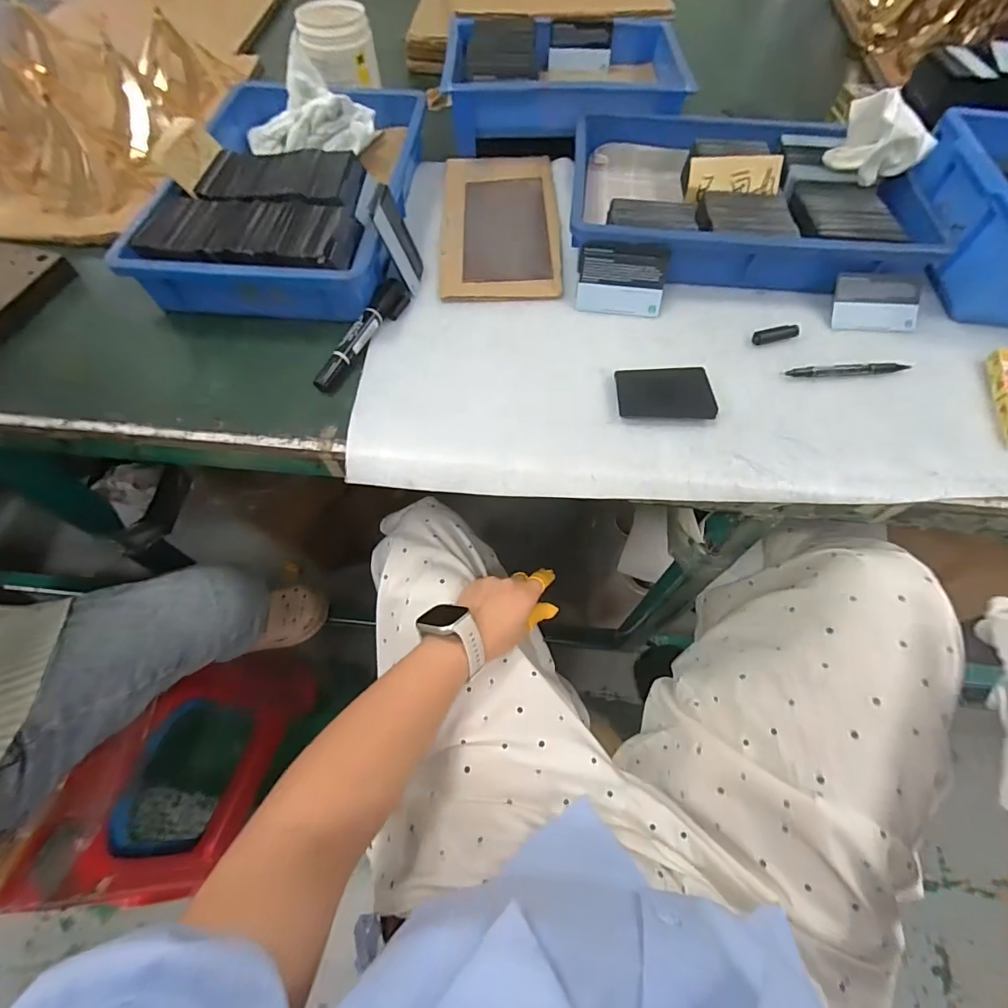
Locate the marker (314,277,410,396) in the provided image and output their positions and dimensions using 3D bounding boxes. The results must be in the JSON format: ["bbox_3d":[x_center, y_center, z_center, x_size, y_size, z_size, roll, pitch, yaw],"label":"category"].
[{"bbox_3d":[-0.135,-0.169,0.470,0.029,0.014,0.145,22,63,11],"label":"marker"}]

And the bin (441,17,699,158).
[{"bbox_3d":[0.078,-0.567,0.646,0.301,0.066,0.207,2,61,1],"label":"bin"}]

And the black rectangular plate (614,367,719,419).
[{"bbox_3d":[0.148,-0.103,0.443,0.087,0.010,0.053,1,61,0],"label":"black rectangular plate"}]

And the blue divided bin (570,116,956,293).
[{"bbox_3d":[0.259,-0.340,0.531,0.362,0.053,0.243,5,61,2],"label":"blue divided bin"}]

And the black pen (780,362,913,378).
[{"bbox_3d":[0.325,-0.128,0.455,0.118,0.006,0.012,-4,61,-3],"label":"black pen"}]

